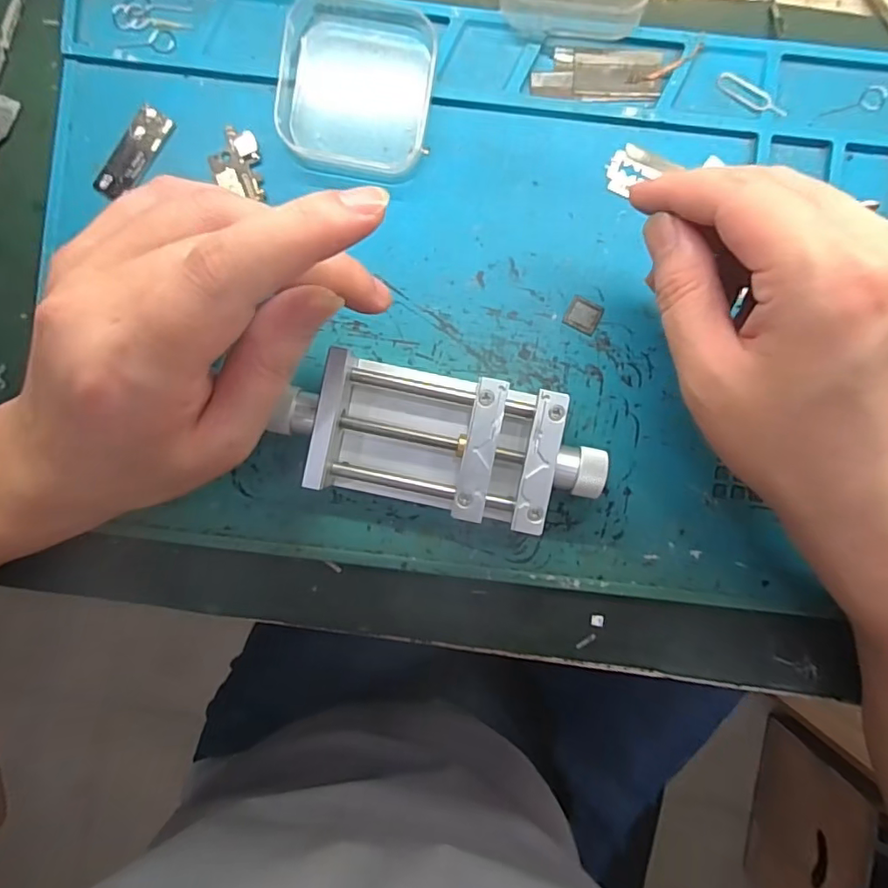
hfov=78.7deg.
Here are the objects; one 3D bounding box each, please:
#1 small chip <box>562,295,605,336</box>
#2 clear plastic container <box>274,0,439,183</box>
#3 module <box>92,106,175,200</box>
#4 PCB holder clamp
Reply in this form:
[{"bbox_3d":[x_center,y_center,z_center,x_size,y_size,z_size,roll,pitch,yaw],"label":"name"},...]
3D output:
[{"bbox_3d":[0.062,-0.057,0.239,0.015,0.004,0.014,26,91,0],"label":"small chip"},{"bbox_3d":[-0.038,-0.153,0.230,0.063,0.019,0.069,12,90,0],"label":"clear plastic container"},{"bbox_3d":[-0.136,-0.127,0.237,0.017,0.004,0.043,36,91,0],"label":"module"},{"bbox_3d":[0.000,-0.001,0.226,0.127,0.031,0.056,10,90,0],"label":"PCB holder clamp"}]

